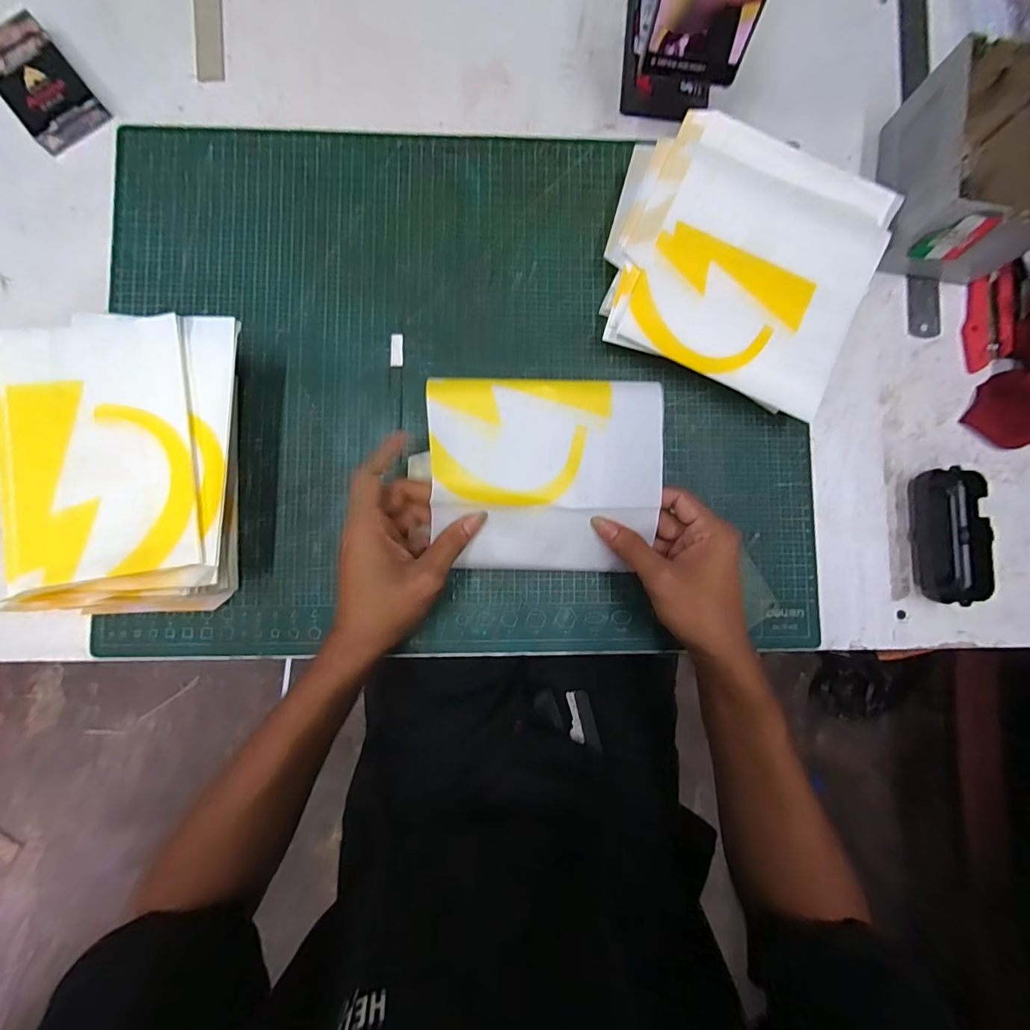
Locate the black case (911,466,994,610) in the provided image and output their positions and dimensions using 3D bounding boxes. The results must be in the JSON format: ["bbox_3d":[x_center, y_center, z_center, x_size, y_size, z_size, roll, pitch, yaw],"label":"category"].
[{"bbox_3d":[0.368,0.018,0.398,0.051,0.030,0.107,0,87,-2],"label":"black case"}]

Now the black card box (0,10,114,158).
[{"bbox_3d":[-0.390,-0.354,0.383,0.059,0.021,0.095,-38,89,-4],"label":"black card box"}]

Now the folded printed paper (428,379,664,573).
[{"bbox_3d":[0.023,-0.029,0.359,0.172,0.031,0.142,1,88,-2],"label":"folded printed paper"}]

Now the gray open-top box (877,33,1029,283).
[{"bbox_3d":[0.379,-0.289,0.387,0.101,0.080,0.147,8,87,-2],"label":"gray open-top box"}]

